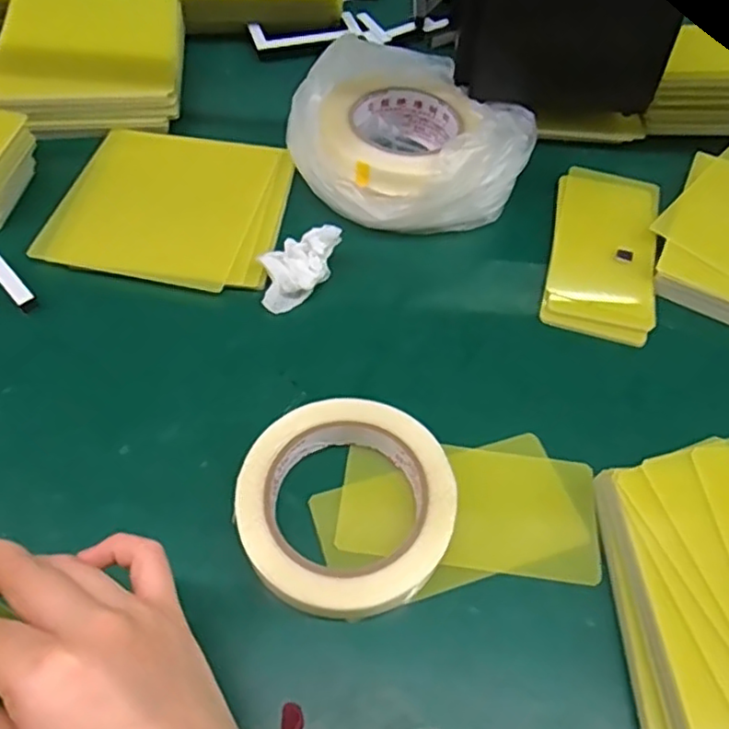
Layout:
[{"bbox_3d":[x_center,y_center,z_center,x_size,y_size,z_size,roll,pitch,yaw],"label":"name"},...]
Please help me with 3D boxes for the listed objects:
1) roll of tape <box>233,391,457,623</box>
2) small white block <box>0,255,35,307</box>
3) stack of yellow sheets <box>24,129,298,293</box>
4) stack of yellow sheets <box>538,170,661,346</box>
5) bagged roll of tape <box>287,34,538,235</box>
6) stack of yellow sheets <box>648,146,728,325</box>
[{"bbox_3d":[-0.010,0.071,0.339,0.109,0.026,0.111,1,56,-1],"label":"roll of tape"},{"bbox_3d":[-0.232,-0.056,0.422,0.012,0.009,0.053,-37,65,-24],"label":"small white block"},{"bbox_3d":[-0.135,-0.118,0.471,0.154,0.008,0.147,9,56,4],"label":"stack of yellow sheets"},{"bbox_3d":[0.170,-0.083,0.462,0.070,0.012,0.152,13,56,7],"label":"stack of yellow sheets"},{"bbox_3d":[0.035,-0.165,0.477,0.149,0.070,0.148,1,56,-1],"label":"bagged roll of tape"},{"bbox_3d":[0.264,-0.101,0.471,0.083,0.026,0.175,31,60,18],"label":"stack of yellow sheets"}]

